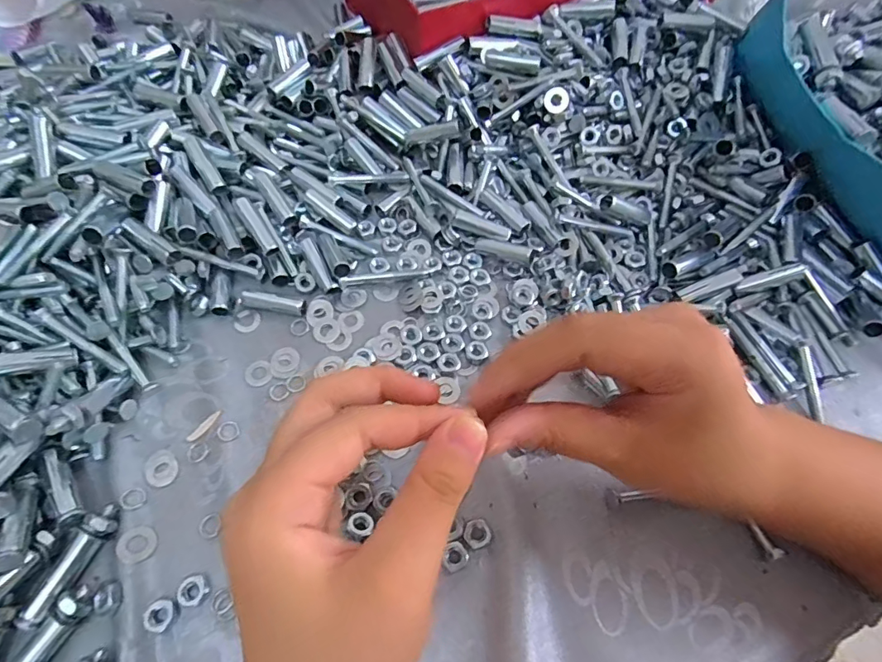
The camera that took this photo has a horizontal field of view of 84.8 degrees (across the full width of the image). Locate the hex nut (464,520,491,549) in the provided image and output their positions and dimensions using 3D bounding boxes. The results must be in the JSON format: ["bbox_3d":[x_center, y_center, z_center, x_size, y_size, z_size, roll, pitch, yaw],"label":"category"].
[{"bbox_3d":[0.018,0.102,0.242,0.013,0.004,0.012,-24,66,-12],"label":"hex nut"}]

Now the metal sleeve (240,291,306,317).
[{"bbox_3d":[-0.104,-0.018,0.302,0.039,0.008,0.010,10,63,5],"label":"metal sleeve"}]

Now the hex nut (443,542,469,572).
[{"bbox_3d":[0.007,0.111,0.237,0.012,0.004,0.012,-28,66,-14],"label":"hex nut"}]

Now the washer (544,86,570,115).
[{"bbox_3d":[0.082,-0.162,0.340,0.017,0.004,0.018,-24,102,7],"label":"washer"}]

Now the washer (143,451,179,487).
[{"bbox_3d":[-0.150,0.073,0.258,0.016,0.004,0.020,-30,67,-14],"label":"washer"}]

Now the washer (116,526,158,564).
[{"bbox_3d":[-0.150,0.105,0.236,0.018,0.004,0.017,0,63,0],"label":"washer"}]

